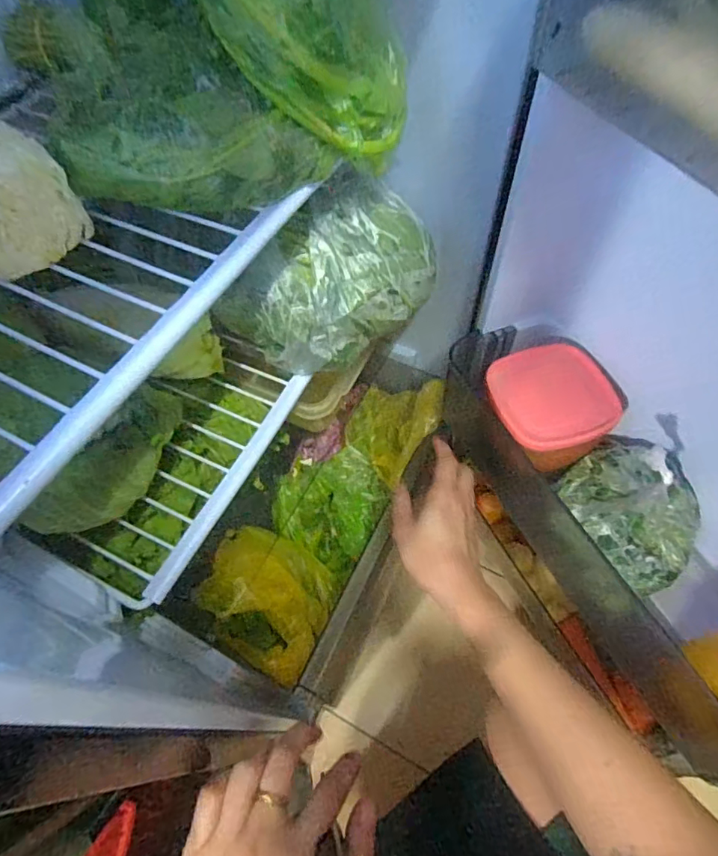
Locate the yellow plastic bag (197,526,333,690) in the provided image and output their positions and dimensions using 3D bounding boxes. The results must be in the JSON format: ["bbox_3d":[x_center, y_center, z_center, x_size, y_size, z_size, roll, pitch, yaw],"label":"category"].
[{"bbox_3d":[-0.094,0.181,0.544,0.142,0.081,0.125,28,64,15],"label":"yellow plastic bag"}]

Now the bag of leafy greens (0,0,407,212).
[{"bbox_3d":[-0.113,-0.273,0.326,0.219,0.119,0.259,-25,63,-14],"label":"bag of leafy greens"}]

